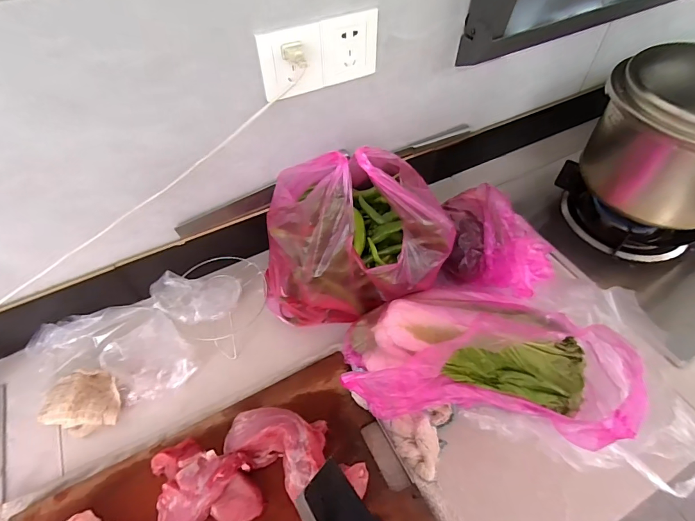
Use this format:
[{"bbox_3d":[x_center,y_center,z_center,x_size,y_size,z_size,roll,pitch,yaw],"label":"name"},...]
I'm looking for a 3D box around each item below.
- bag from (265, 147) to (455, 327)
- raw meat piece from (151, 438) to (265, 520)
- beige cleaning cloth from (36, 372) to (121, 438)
[{"bbox_3d":[0.005,-0.035,0.554,0.267,0.233,0.170,-8,52,-3],"label":"bag"},{"bbox_3d":[-0.169,0.262,0.468,0.125,0.033,0.099,-8,52,-4],"label":"raw meat piece"},{"bbox_3d":[-0.371,0.194,0.548,0.096,0.034,0.084,-13,53,-8],"label":"beige cleaning cloth"}]

